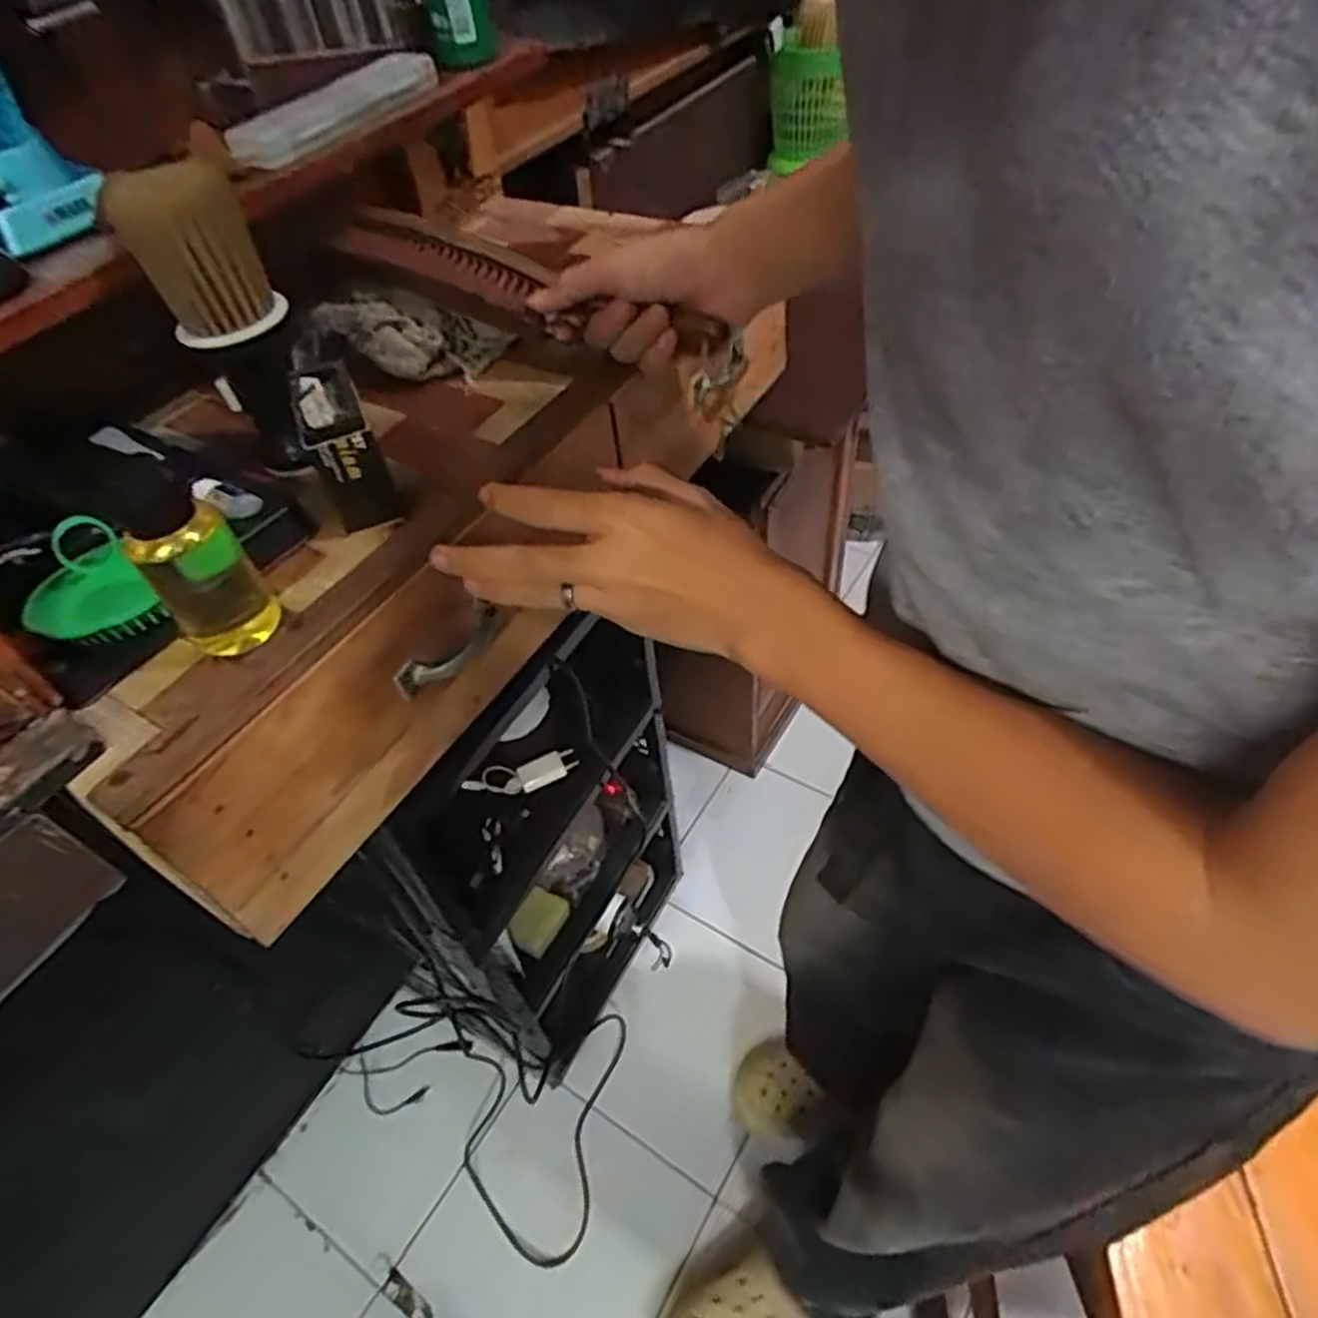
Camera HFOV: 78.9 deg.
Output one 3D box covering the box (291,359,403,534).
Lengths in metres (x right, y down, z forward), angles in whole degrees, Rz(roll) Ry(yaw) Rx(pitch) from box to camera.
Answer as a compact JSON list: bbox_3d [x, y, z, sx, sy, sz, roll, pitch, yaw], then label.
[{"bbox_3d":[-0.161,-0.106,0.411,0.032,0.064,0.066,-23,52,-13],"label":"box"}]

